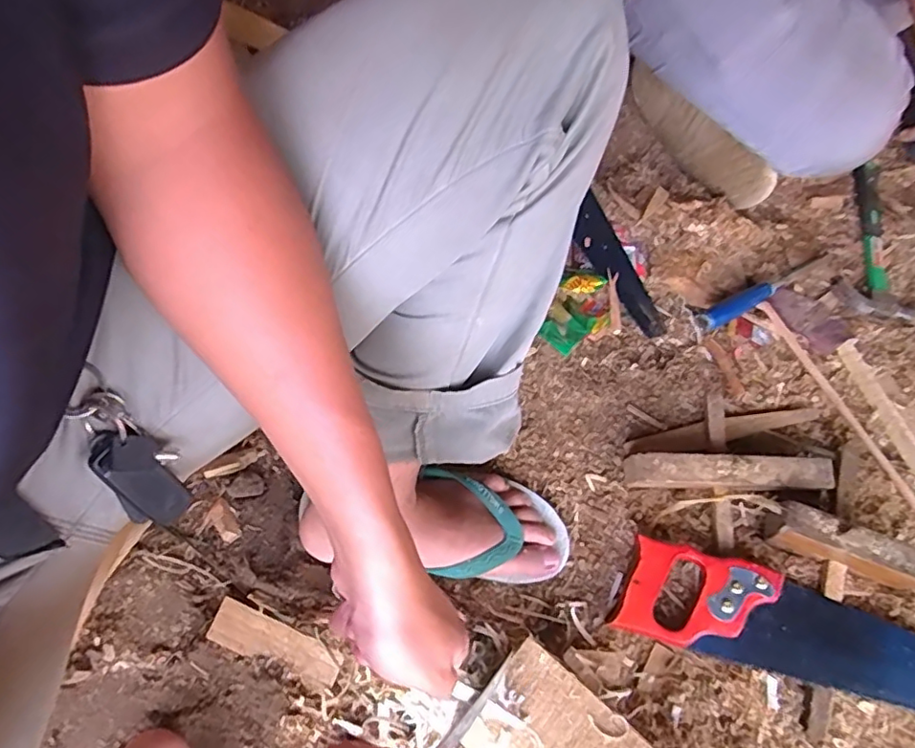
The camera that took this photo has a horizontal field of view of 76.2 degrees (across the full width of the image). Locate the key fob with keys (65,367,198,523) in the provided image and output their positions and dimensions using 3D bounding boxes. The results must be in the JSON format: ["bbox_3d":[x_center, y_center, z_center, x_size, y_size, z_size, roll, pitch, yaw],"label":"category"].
[{"bbox_3d":[-0.196,0.051,0.349,0.039,0.107,0.026,-25,26,-15],"label":"key fob with keys"}]

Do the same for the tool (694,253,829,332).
[{"bbox_3d":[0.373,-0.106,0.697,0.210,0.026,0.025,-27,64,-15],"label":"tool"}]

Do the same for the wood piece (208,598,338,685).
[{"bbox_3d":[-0.166,0.247,0.531,0.122,0.013,0.036,20,62,10],"label":"wood piece"}]

